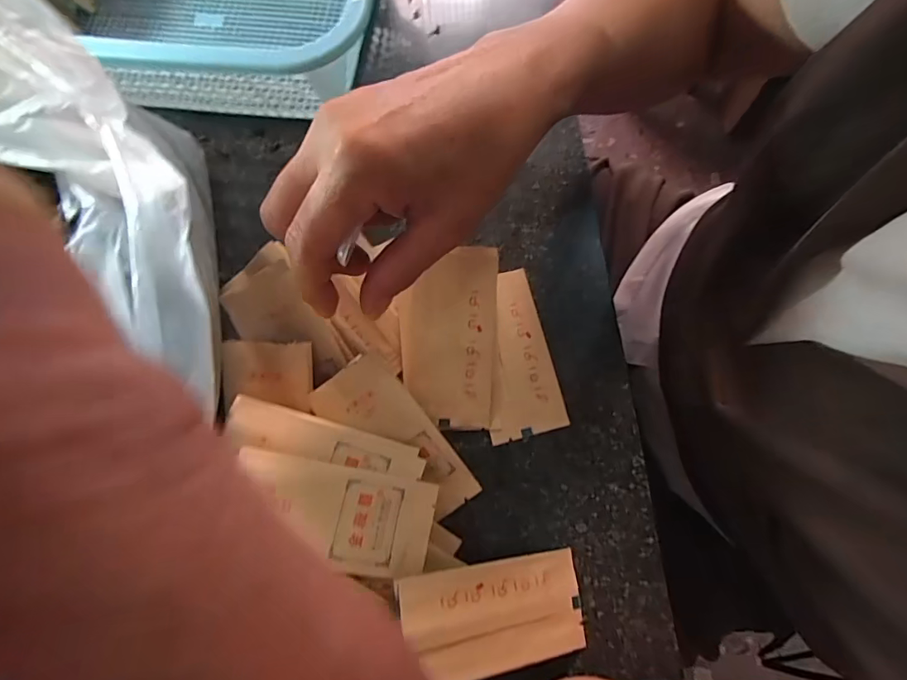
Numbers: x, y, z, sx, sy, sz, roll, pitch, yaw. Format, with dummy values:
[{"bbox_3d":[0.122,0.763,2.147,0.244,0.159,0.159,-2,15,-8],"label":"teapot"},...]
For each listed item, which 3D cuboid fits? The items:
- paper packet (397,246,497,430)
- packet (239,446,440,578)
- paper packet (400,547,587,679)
[{"bbox_3d":[-0.003,0.000,0.288,0.057,0.006,0.110,0,101,-4],"label":"paper packet"},{"bbox_3d":[-0.061,0.093,0.247,0.102,0.008,0.050,16,69,-15],"label":"packet"},{"bbox_3d":[0.024,0.148,0.251,0.106,0.008,0.054,8,73,-22],"label":"paper packet"}]

